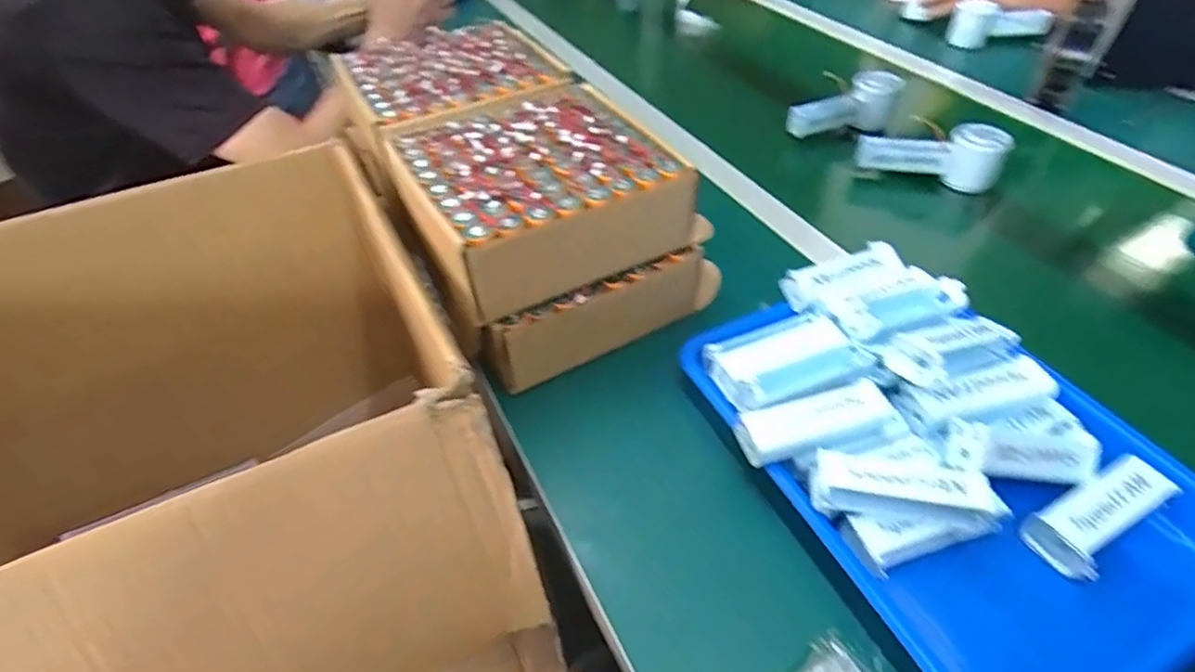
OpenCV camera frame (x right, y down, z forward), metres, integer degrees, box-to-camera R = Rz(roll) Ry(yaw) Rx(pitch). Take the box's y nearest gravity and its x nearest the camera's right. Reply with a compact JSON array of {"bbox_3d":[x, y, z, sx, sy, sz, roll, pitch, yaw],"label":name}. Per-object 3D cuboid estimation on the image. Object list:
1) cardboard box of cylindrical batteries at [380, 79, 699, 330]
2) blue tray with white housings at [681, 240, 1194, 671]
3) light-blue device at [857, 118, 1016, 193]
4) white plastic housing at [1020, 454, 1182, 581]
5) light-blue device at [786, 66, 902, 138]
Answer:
[{"bbox_3d":[-0.050,-0.126,0.524,0.198,0.081,0.221,-22,49,-18],"label":"cardboard box of cylindrical batteries"},{"bbox_3d":[0.237,0.069,0.434,0.234,0.073,0.334,-23,49,-19],"label":"blue tray with white housings"},{"bbox_3d":[0.388,-0.218,0.728,0.154,0.059,0.058,11,47,13],"label":"light-blue device"},{"bbox_3d":[0.334,0.116,0.407,0.106,0.018,0.041,-23,49,-19],"label":"white plastic housing"},{"bbox_3d":[0.319,-0.293,0.804,0.152,0.064,0.045,-21,47,0],"label":"light-blue device"}]

